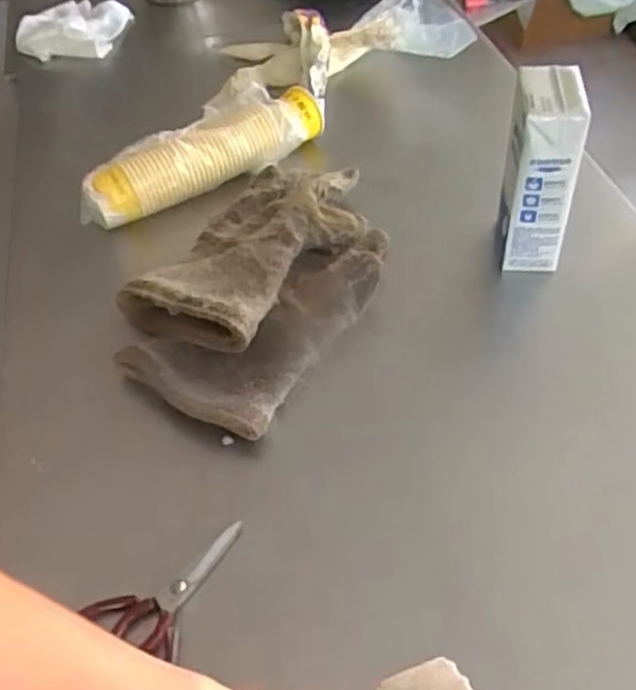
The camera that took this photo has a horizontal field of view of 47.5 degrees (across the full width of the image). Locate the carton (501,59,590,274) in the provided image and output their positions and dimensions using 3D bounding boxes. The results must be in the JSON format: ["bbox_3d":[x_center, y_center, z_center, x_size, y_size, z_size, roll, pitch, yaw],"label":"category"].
[{"bbox_3d":[0.230,-0.180,0.749,0.062,0.192,0.101,5,50,9],"label":"carton"}]

